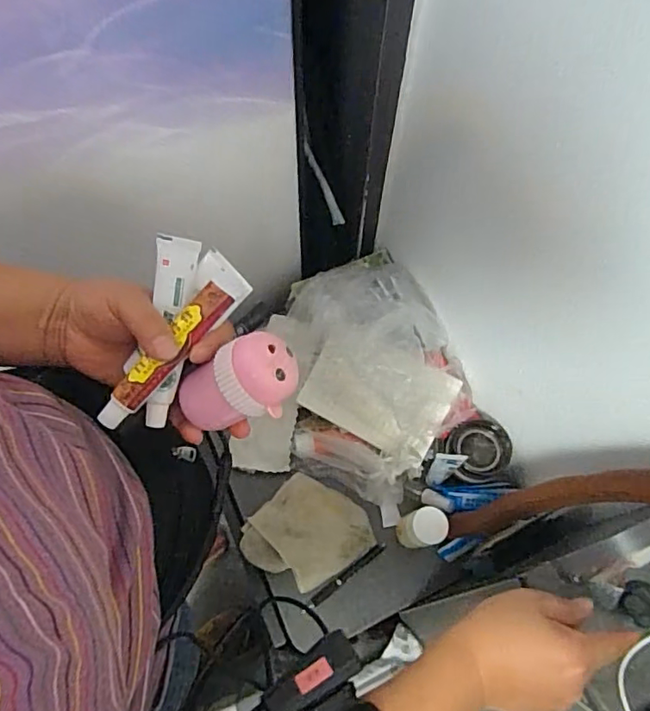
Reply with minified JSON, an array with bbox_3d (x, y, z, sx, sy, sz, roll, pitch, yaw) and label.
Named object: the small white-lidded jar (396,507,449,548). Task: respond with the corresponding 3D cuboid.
[{"bbox_3d":[0.126,0.228,0.709,0.047,0.117,0.044,0,65,-1],"label":"small white-lidded jar"}]

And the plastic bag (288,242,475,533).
[{"bbox_3d":[0.081,0.016,0.768,0.246,0.140,0.384,0,65,-1],"label":"plastic bag"}]

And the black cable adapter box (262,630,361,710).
[{"bbox_3d":[-0.009,0.215,0.360,0.065,0.015,0.028,-31,69,-14],"label":"black cable adapter box"}]

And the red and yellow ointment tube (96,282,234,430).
[{"bbox_3d":[-0.103,0.000,0.346,0.022,0.010,0.111,38,84,15],"label":"red and yellow ointment tube"}]

